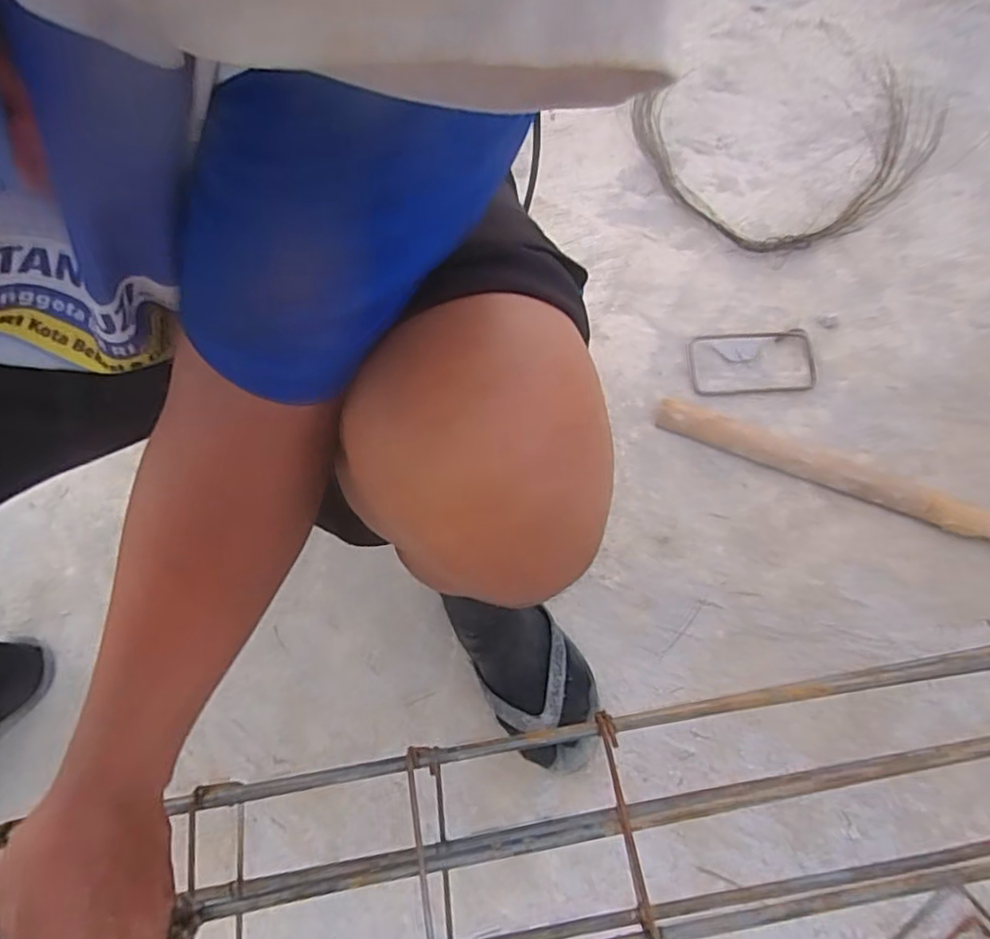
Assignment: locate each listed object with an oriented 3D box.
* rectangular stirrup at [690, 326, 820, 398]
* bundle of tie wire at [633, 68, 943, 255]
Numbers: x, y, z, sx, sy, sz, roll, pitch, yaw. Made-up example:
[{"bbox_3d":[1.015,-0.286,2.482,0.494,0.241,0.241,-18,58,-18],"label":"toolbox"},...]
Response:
[{"bbox_3d":[0.338,-0.141,0.818,0.173,0.016,0.085,-5,78,-6],"label":"rectangular stirrup"},{"bbox_3d":[0.473,-0.513,0.952,0.455,0.030,0.362,-22,69,-5],"label":"bundle of tie wire"}]

